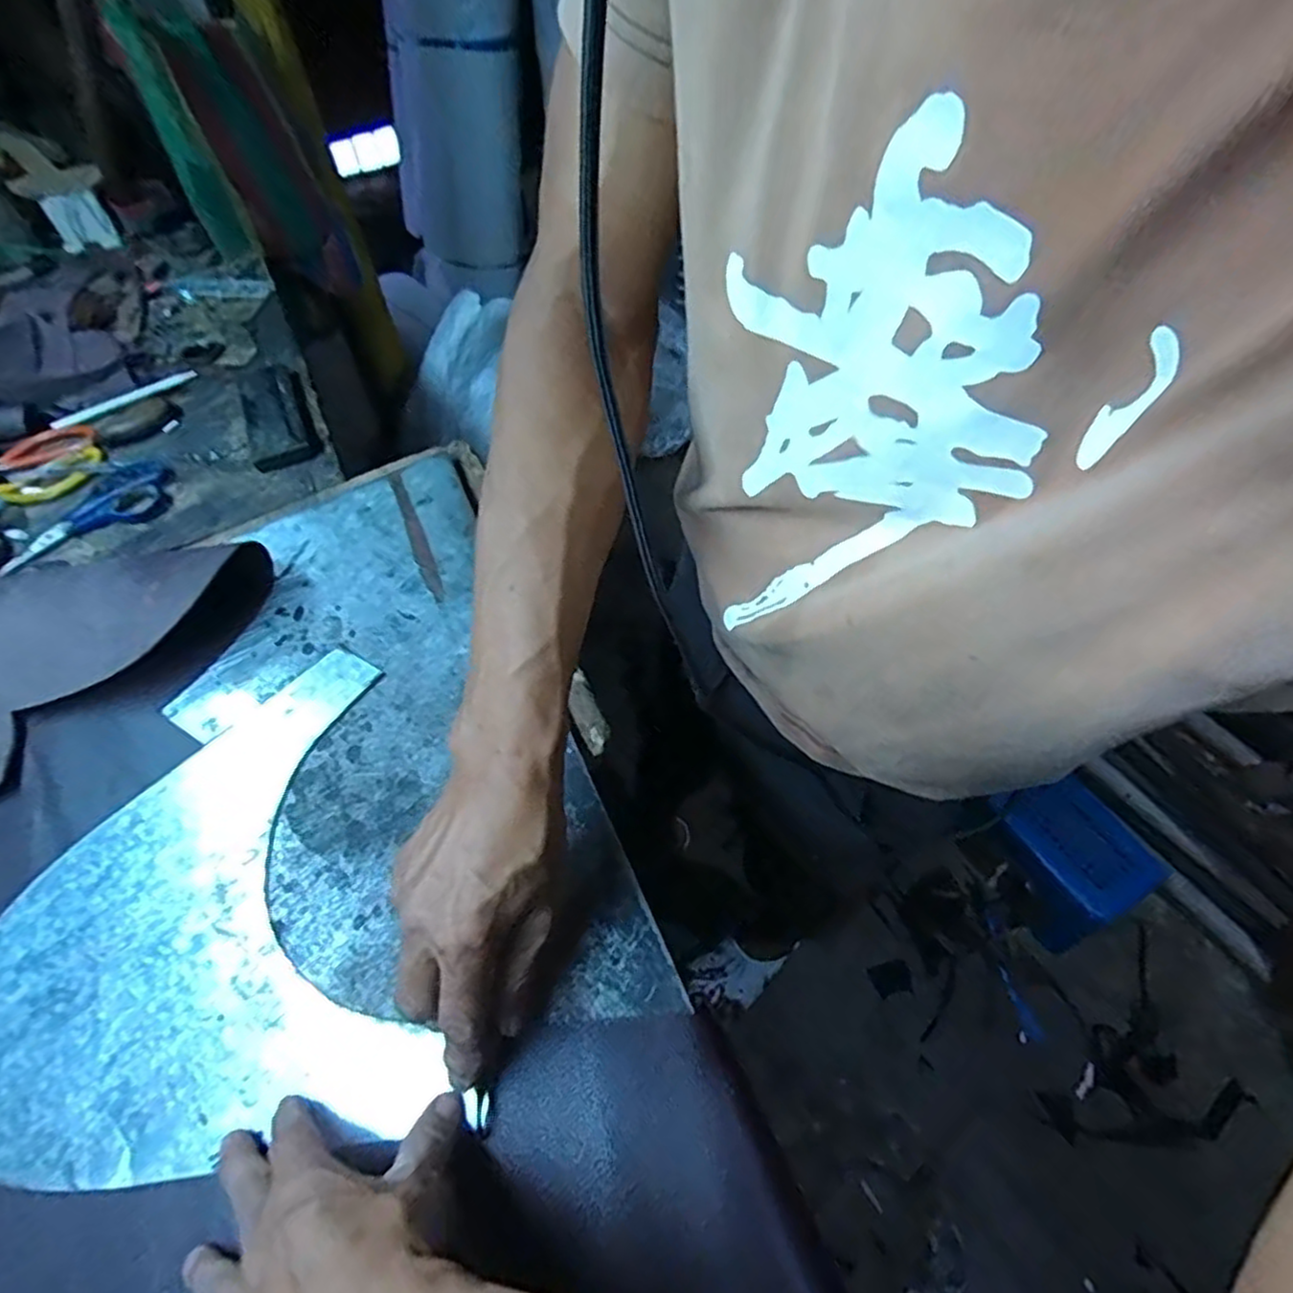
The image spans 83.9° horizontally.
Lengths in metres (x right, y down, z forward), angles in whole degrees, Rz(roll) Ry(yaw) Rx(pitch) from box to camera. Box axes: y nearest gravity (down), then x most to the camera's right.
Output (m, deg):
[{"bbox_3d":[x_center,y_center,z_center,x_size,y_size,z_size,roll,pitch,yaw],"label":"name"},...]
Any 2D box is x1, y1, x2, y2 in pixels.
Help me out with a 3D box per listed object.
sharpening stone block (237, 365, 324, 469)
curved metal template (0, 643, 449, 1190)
[{"bbox_3d":[-0.360,-0.231,0.699,0.058,0.013,0.171,-21,57,-13],"label":"sharpening stone block"},{"bbox_3d":[-0.268,0.154,0.414,0.249,0.006,0.276,-18,57,-7],"label":"curved metal template"}]

